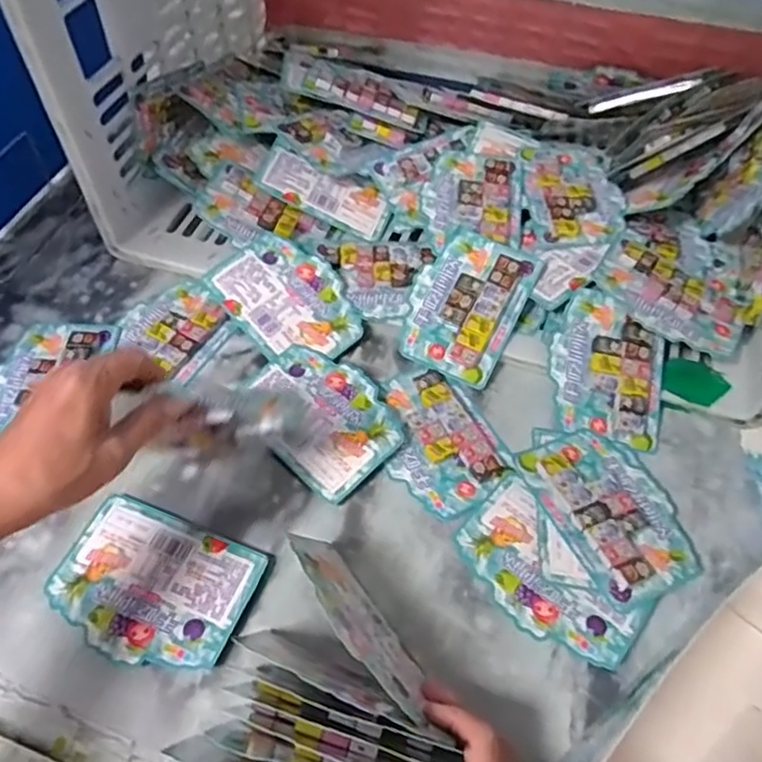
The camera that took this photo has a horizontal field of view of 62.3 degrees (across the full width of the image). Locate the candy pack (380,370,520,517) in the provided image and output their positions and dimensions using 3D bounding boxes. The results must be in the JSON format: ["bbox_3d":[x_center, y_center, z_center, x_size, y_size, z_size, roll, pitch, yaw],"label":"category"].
[{"bbox_3d":[0.049,0.050,0.554,0.100,0.014,0.135,-29,61,-20],"label":"candy pack"}]

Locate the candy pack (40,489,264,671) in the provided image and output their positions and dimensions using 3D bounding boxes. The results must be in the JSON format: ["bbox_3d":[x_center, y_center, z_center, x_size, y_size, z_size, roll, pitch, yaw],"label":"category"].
[{"bbox_3d":[-0.170,0.153,0.473,0.141,0.010,0.103,20,57,11],"label":"candy pack"}]

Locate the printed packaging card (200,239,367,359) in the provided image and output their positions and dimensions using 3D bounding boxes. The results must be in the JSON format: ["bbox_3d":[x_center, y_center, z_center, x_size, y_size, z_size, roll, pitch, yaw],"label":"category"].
[{"bbox_3d":[-0.088,-0.076,0.610,0.102,0.008,0.140,-39,79,-18],"label":"printed packaging card"}]

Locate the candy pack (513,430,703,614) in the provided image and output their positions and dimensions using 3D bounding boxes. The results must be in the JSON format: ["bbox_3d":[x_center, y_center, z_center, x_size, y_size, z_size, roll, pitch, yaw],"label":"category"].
[{"bbox_3d":[0.185,0.100,0.504,0.105,0.019,0.141,-20,59,-15],"label":"candy pack"}]

